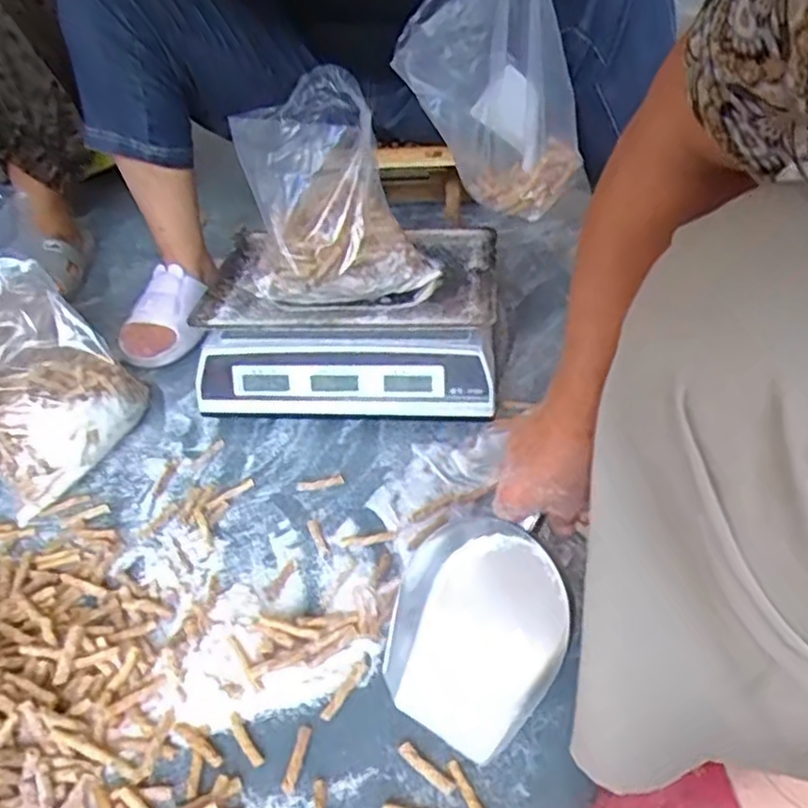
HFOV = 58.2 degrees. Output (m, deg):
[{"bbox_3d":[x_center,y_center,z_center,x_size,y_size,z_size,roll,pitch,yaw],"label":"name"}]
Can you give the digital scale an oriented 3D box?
[{"bbox_3d":[-0.055,-0.097,0.882,0.335,0.128,0.249,1,38,7],"label":"digital scale"}]

